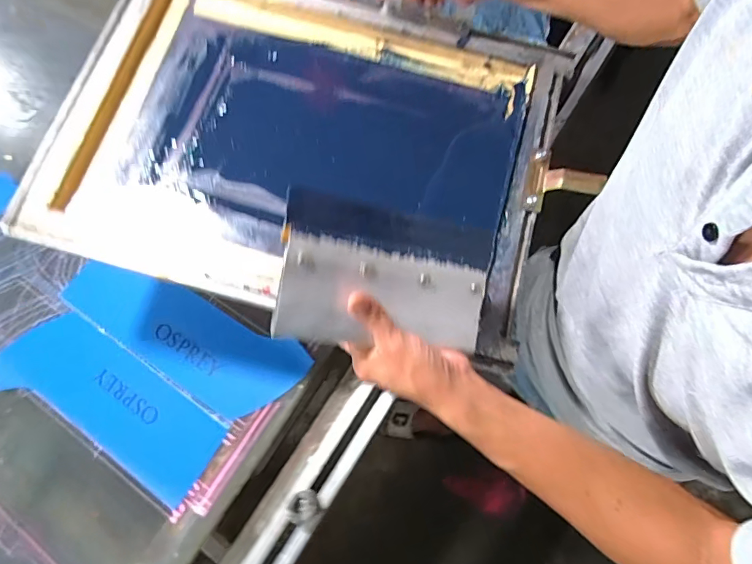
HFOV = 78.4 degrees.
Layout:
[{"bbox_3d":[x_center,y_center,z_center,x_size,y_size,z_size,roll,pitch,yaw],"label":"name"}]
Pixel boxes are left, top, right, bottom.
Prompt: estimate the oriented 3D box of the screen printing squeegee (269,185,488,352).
[{"bbox_3d":[0.011,-0.004,0.412,0.189,0.007,0.119,6,91,-18],"label":"screen printing squeegee"}]

